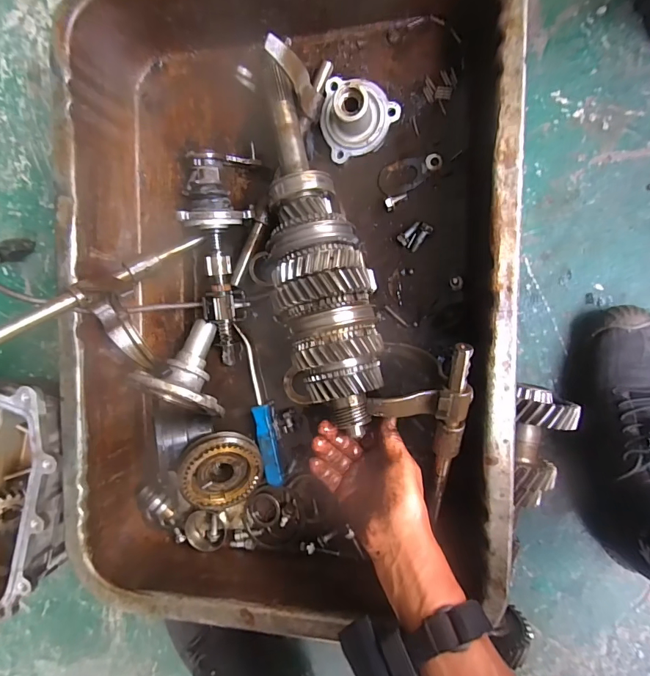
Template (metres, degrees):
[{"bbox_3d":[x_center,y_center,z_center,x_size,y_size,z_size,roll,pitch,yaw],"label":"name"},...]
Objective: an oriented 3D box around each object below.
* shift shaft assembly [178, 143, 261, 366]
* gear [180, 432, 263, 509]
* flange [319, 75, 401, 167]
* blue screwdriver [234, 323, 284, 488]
[{"bbox_3d":[-0.120,-0.086,0.469,0.081,0.086,0.234,2,107,9],"label":"shift shaft assembly"},{"bbox_3d":[-0.118,0.152,0.471,0.087,0.027,0.093,-4,109,-21],"label":"gear"},{"bbox_3d":[0.033,-0.241,0.424,0.081,0.060,0.079,0,93,9],"label":"flange"},{"bbox_3d":[-0.075,0.078,0.481,0.020,0.016,0.188,-12,91,10],"label":"blue screwdriver"}]

